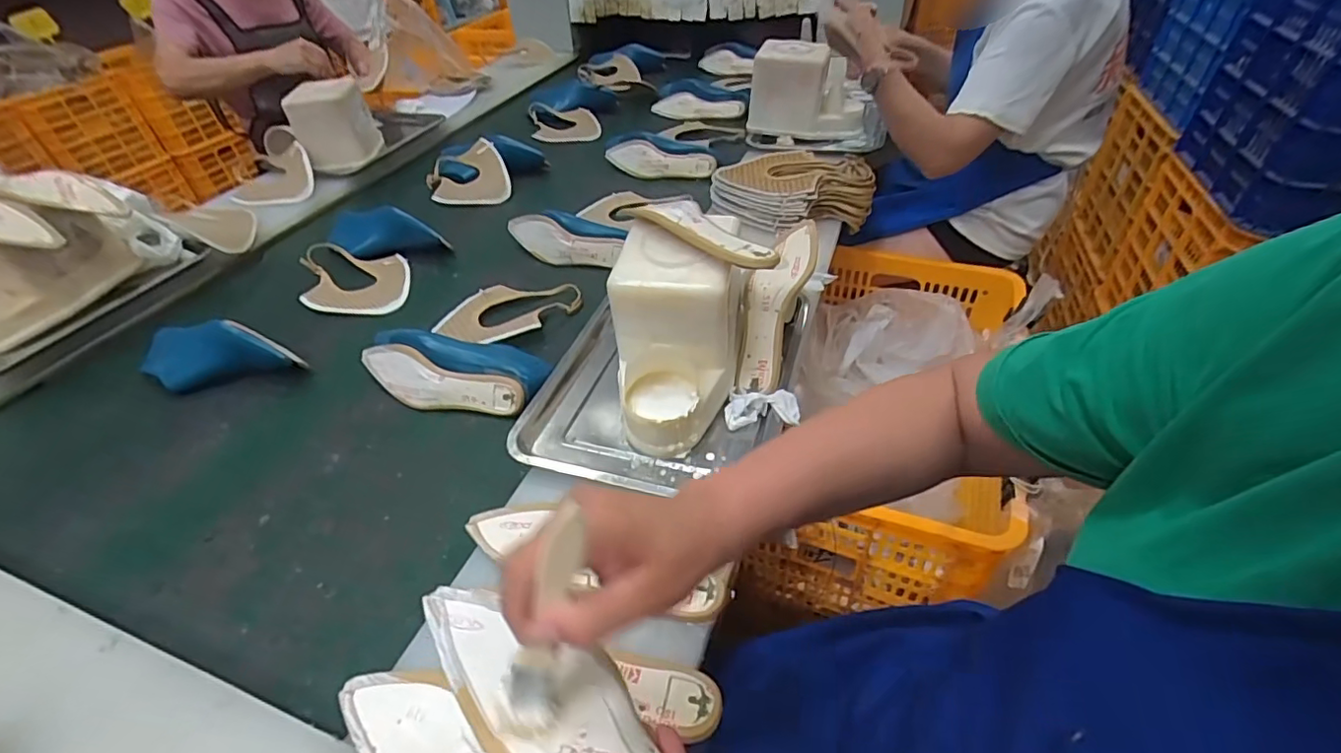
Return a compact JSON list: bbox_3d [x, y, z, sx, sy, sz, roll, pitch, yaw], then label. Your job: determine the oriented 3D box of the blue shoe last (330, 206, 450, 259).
[{"bbox_3d":[-0.545,-0.281,1.104,0.230,0.074,0.066,4,44,9],"label":"blue shoe last"}]

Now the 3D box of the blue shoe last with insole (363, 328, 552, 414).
[{"bbox_3d":[-0.310,-0.013,0.802,0.289,0.077,0.108,4,44,9],"label":"blue shoe last with insole"}]

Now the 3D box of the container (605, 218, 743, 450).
[{"bbox_3d":[0.005,-0.049,0.636,0.137,0.172,0.200,-2,43,3],"label":"container"}]

